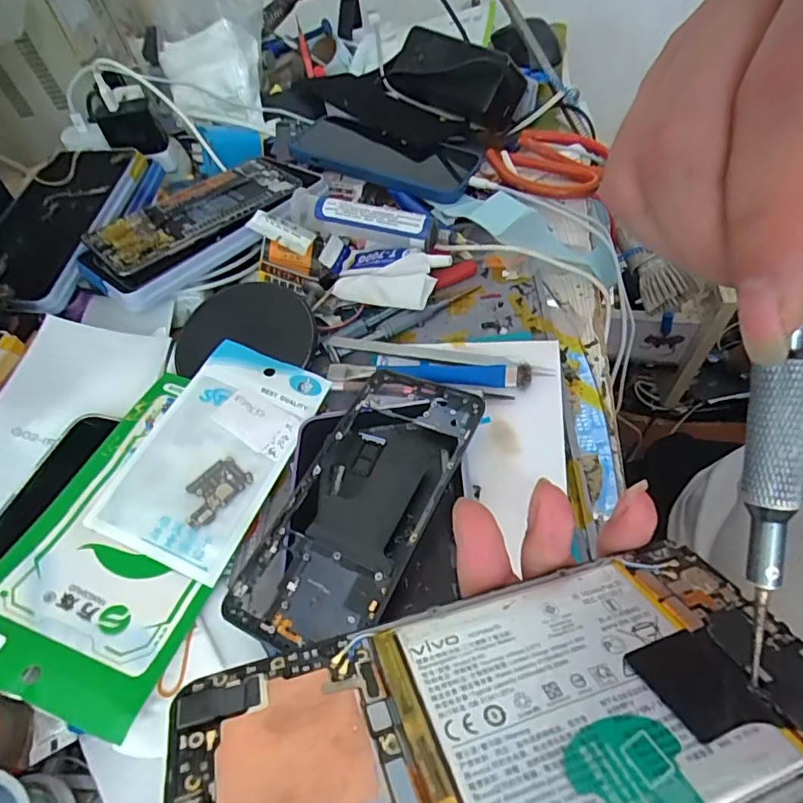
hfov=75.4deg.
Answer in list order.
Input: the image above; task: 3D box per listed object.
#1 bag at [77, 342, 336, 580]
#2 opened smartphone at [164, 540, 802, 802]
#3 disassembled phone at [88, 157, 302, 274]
[{"bbox_3d":[-0.110,0.026,0.310,0.080,0.005,0.138,23,60,4],"label":"bag"},{"bbox_3d":[0.027,0.072,0.119,0.150,0.004,0.070,-10,27,-16],"label":"opened smartphone"},{"bbox_3d":[-0.160,-0.152,0.410,0.161,0.005,0.069,-38,59,-24],"label":"disassembled phone"}]

